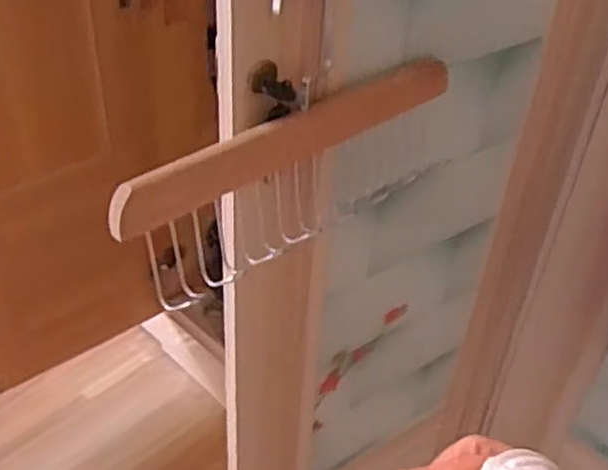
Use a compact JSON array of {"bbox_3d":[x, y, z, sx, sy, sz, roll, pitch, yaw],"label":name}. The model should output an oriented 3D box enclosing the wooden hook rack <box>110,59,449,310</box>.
[{"bbox_3d":[-0.002,-0.040,0.479,0.030,0.085,0.260,34,48,31],"label":"wooden hook rack"}]

